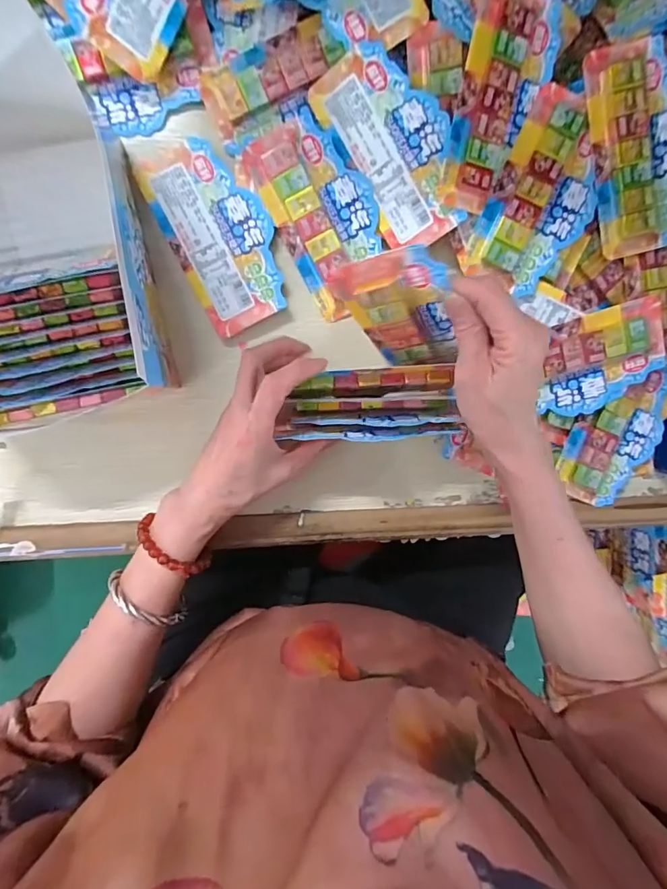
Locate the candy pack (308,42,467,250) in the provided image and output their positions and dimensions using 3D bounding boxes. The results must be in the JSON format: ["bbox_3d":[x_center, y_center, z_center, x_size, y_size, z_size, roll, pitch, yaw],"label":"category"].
[{"bbox_3d":[0.048,-0.227,0.347,0.076,0.006,0.141,-27,102,20],"label":"candy pack"}]

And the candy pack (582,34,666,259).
[{"bbox_3d":[0.239,-0.227,0.344,0.077,0.016,0.145,-16,98,-3],"label":"candy pack"}]

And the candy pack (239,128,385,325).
[{"bbox_3d":[-0.004,-0.181,0.356,0.077,0.015,0.141,-27,99,-2],"label":"candy pack"}]

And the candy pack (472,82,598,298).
[{"bbox_3d":[0.169,-0.192,0.350,0.082,0.012,0.139,20,100,-9],"label":"candy pack"}]

